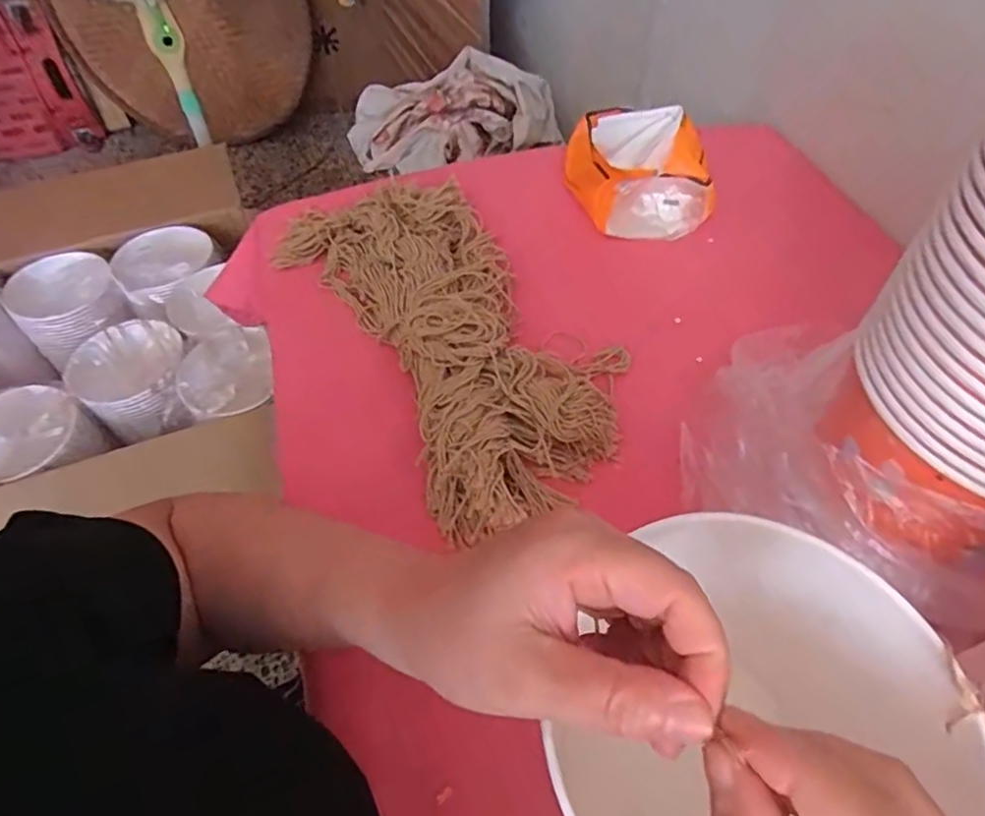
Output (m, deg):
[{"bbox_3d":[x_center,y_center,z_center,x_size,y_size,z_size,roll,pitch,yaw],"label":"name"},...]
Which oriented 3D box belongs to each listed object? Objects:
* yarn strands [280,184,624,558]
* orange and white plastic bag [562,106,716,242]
[{"bbox_3d":[-0.039,-0.083,0.513,0.188,0.048,0.383,-25,56,-18],"label":"yarn strands"},{"bbox_3d":[0.137,-0.234,0.618,0.106,0.101,0.150,-16,54,-11],"label":"orange and white plastic bag"}]

